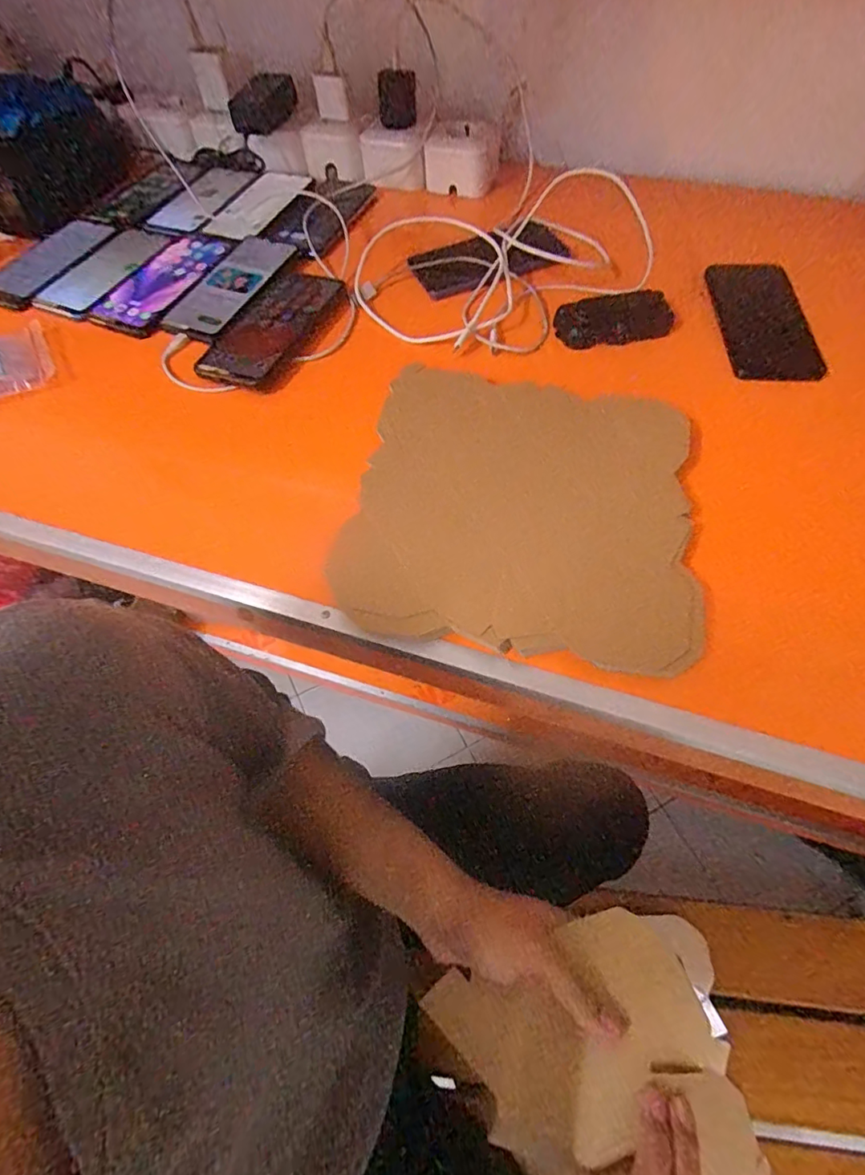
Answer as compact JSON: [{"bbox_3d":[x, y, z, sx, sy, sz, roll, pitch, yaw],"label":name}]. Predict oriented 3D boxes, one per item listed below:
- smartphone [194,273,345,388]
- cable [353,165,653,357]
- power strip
[{"bbox_3d":[-0.157,-0.264,0.515,0.080,0.010,0.177,22,64,14],"label":"smartphone"},{"bbox_3d":[0.079,-0.330,0.532,0.314,0.040,0.209,-19,70,-3],"label":"cable"},{"bbox_3d":[-0.075,-0.546,0.652,0.312,0.058,0.055,9,62,7],"label":"power strip"}]

